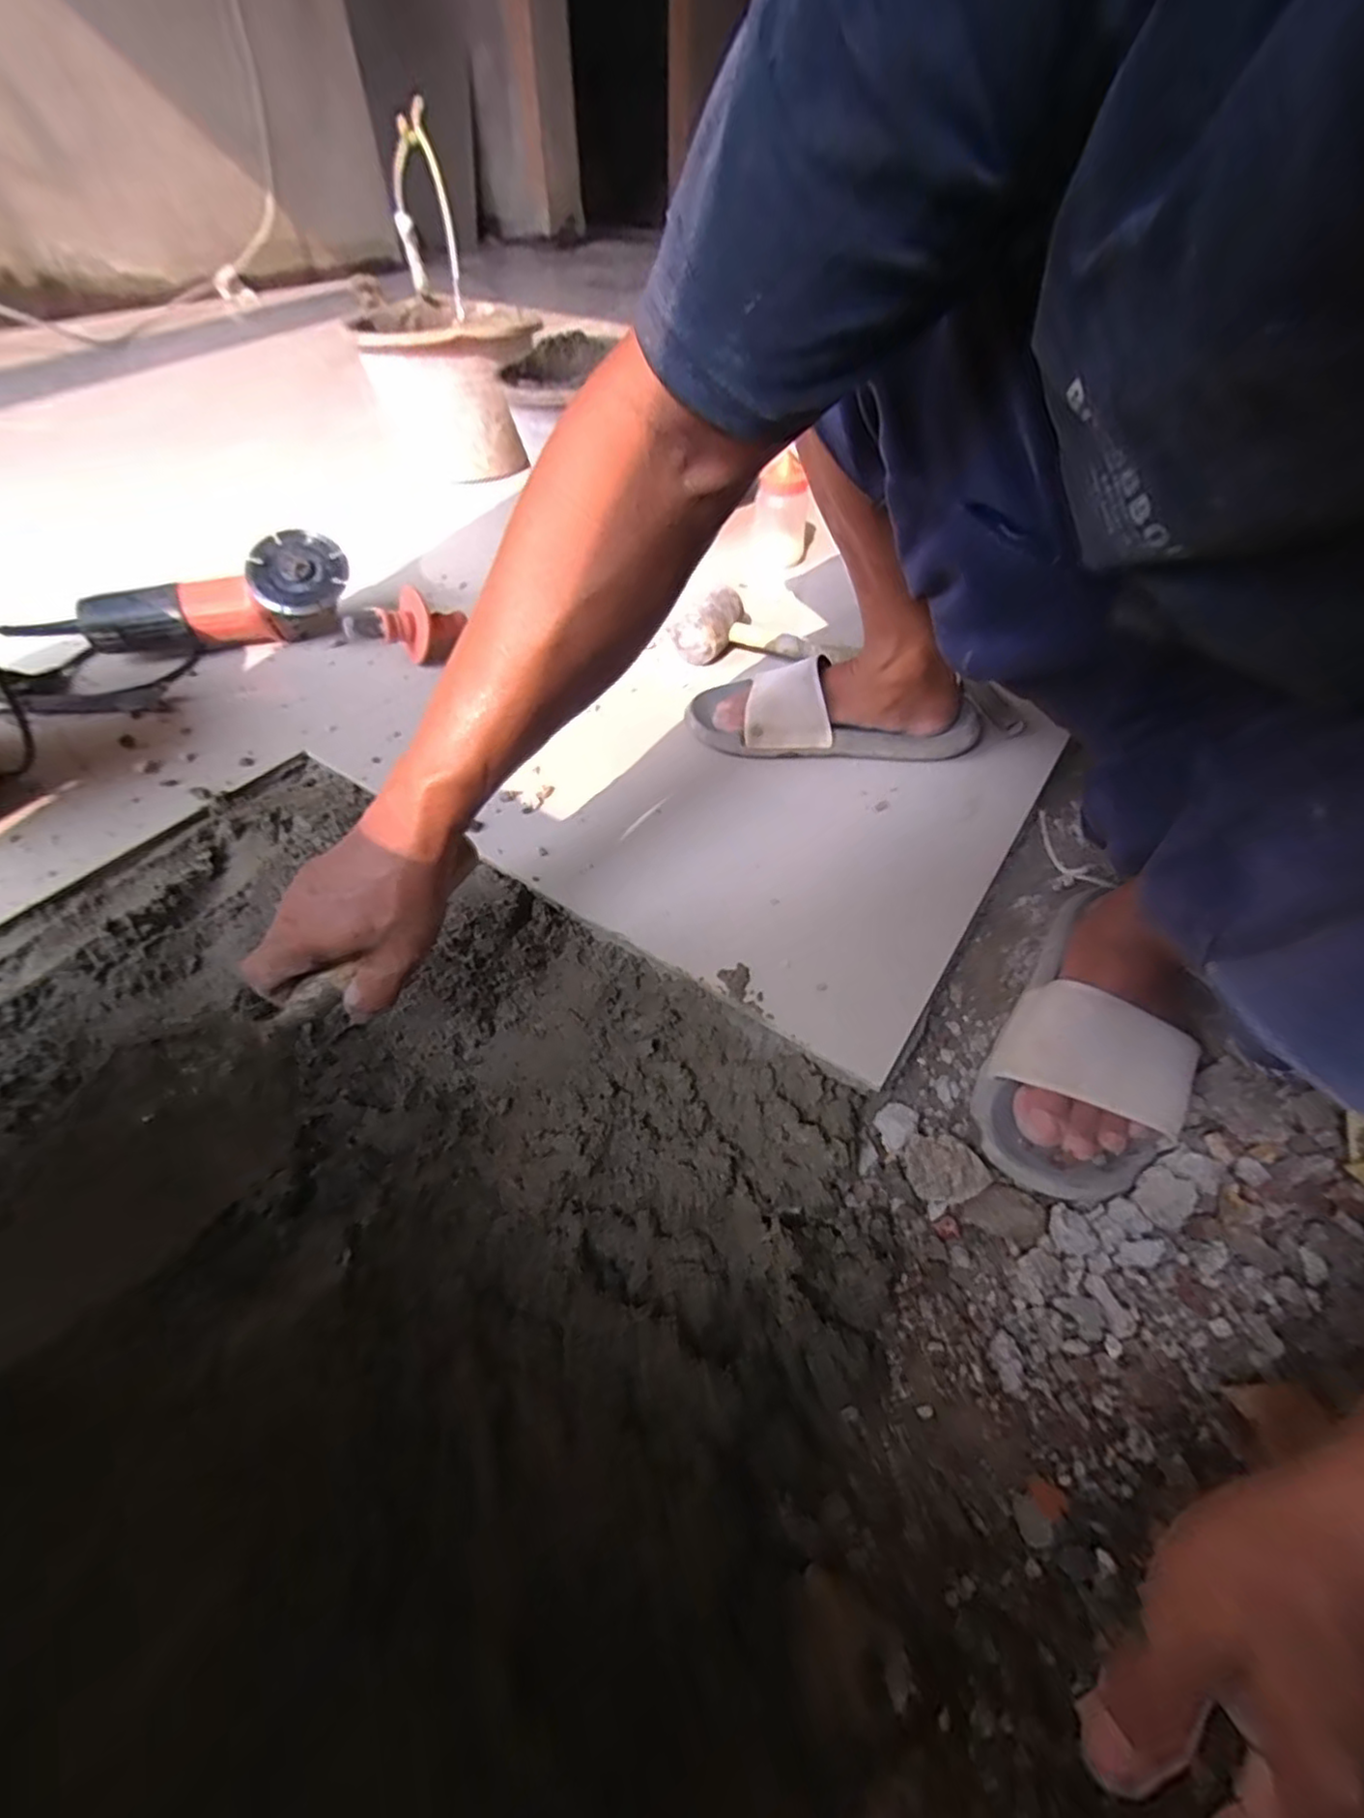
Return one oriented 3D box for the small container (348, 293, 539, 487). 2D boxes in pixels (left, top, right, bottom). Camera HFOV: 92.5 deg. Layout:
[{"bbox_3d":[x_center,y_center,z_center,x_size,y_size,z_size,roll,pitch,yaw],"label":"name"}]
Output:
[{"bbox_3d":[-0.349,-0.835,1.051,0.254,0.196,0.255,-4,51,-4],"label":"small container"}]

